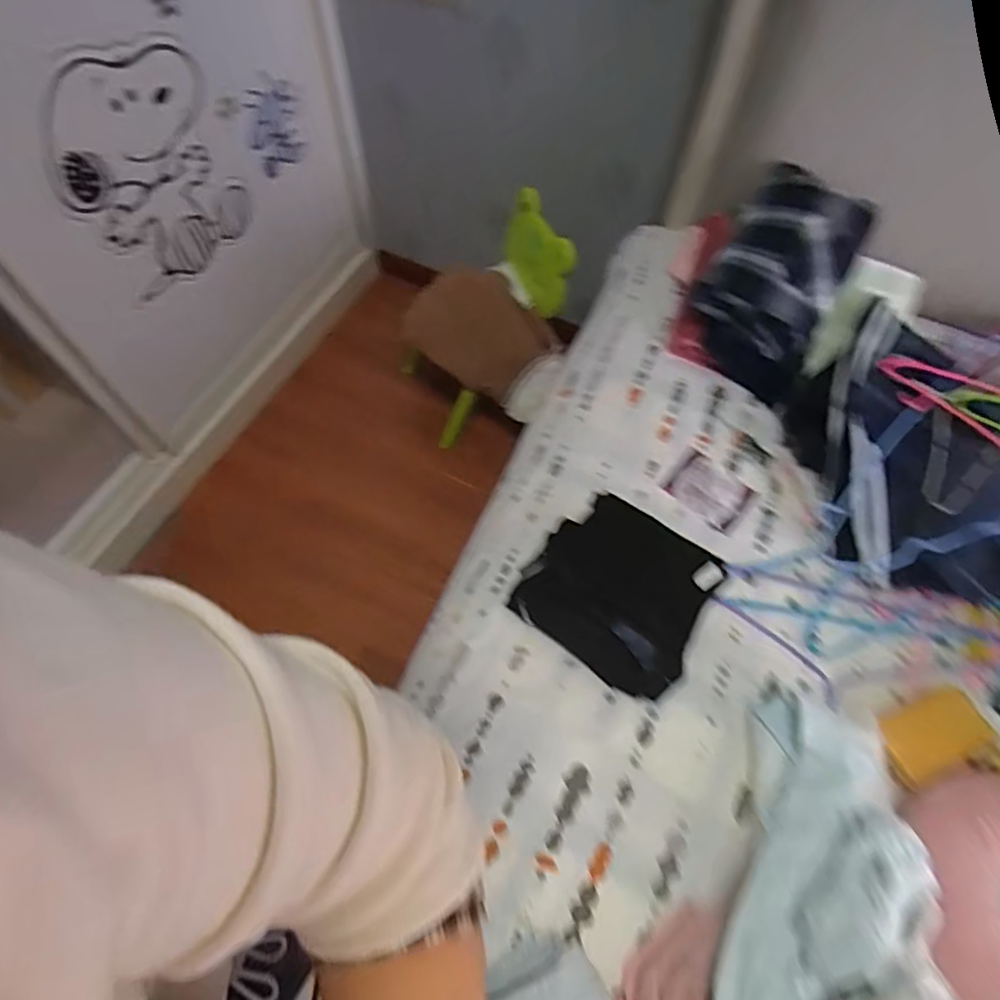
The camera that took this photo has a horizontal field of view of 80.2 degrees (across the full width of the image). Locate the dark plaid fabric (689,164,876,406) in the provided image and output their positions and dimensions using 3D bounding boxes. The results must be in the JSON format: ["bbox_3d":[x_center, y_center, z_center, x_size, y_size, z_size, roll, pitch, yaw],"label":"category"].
[{"bbox_3d":[0.405,-0.319,0.865,0.185,0.158,0.261,31,66,12],"label":"dark plaid fabric"}]

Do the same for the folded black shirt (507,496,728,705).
[{"bbox_3d":[0.142,0.108,0.713,0.218,0.105,0.177,37,67,15],"label":"folded black shirt"}]

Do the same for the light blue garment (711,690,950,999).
[{"bbox_3d":[0.309,0.387,0.545,0.168,0.133,0.398,23,64,8],"label":"light blue garment"}]

